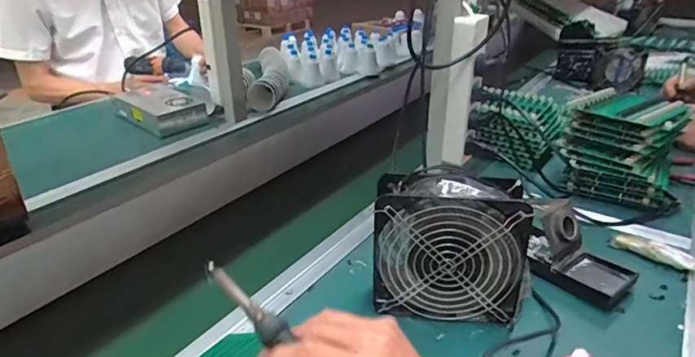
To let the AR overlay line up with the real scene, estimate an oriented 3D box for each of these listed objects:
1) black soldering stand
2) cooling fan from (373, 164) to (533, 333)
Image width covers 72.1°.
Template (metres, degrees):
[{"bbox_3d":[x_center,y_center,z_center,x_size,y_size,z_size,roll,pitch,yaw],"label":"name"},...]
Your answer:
[{"bbox_3d":[0.268,0.078,0.556,0.126,0.067,0.080,21,34,36],"label":"black soldering stand"},{"bbox_3d":[0.107,0.068,0.498,0.153,0.148,0.061,2,27,4],"label":"cooling fan"}]

